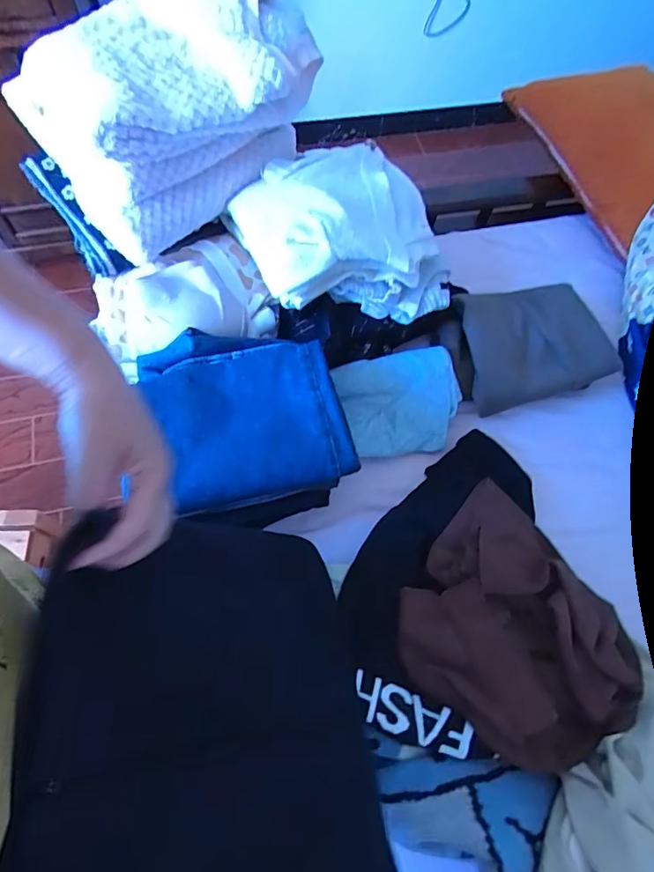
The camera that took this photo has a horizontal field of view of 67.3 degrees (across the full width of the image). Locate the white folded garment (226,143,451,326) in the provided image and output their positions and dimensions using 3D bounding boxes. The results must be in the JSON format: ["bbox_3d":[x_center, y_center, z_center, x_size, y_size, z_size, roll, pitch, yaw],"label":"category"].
[{"bbox_3d":[0.022,-0.275,0.683,0.252,0.131,0.223,-20,68,-12],"label":"white folded garment"}]

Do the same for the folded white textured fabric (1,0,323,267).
[{"bbox_3d":[-0.185,-0.408,0.616,0.318,0.199,0.209,-31,70,-16],"label":"folded white textured fabric"}]

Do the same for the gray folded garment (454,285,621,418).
[{"bbox_3d":[0.334,-0.152,0.797,0.225,0.074,0.191,-12,86,-11],"label":"gray folded garment"}]

